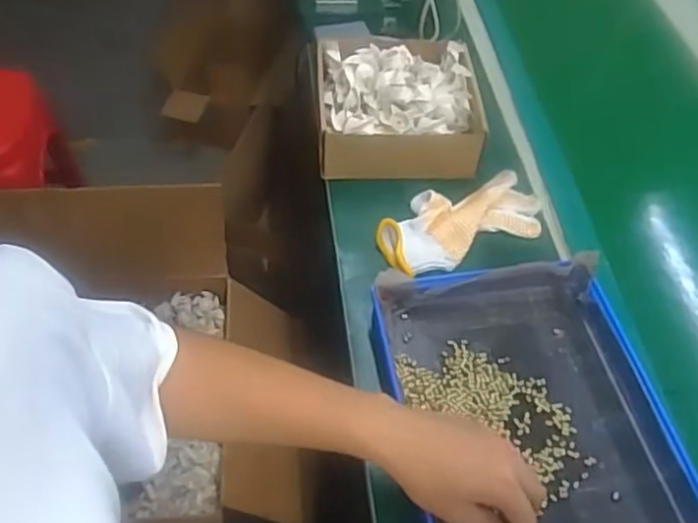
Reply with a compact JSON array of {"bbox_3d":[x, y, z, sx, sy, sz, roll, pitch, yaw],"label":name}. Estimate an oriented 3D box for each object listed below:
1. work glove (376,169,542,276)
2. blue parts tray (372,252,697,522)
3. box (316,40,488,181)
[{"bbox_3d":[0.127,-0.047,0.763,0.208,0.024,0.094,-21,56,-21],"label":"work glove"},{"bbox_3d":[0.167,0.141,0.606,0.250,0.038,0.320,-5,52,-10],"label":"blue parts tray"},{"bbox_3d":[0.058,-0.200,0.844,0.196,0.086,0.183,1,51,-5],"label":"box"}]

